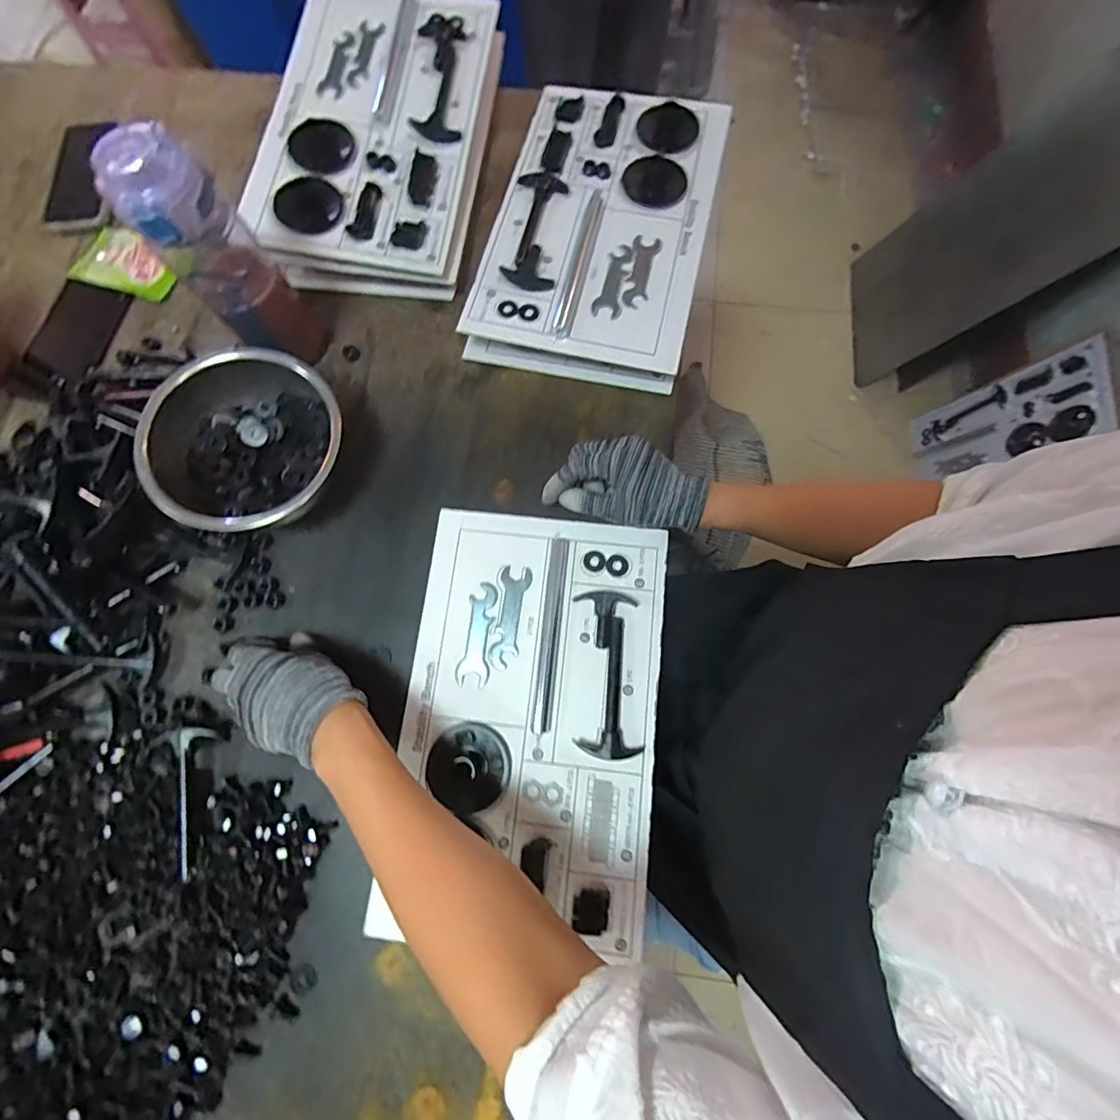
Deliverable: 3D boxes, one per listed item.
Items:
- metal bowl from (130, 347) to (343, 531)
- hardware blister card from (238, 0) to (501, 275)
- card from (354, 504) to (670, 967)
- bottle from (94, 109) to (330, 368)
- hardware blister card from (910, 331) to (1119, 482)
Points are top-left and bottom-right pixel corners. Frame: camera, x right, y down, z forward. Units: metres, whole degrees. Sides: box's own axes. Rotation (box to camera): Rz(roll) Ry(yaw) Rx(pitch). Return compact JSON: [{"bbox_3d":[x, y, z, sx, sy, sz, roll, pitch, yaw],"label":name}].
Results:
[{"bbox_3d":[-0.290,-0.109,0.475,0.168,0.084,0.168,0,76,1],"label":"metal bowl"},{"bbox_3d":[-0.210,-0.497,0.555,0.225,0.020,0.355,9,79,0],"label":"hardware blister card"},{"bbox_3d":[-0.027,0.128,0.444,0.220,0.015,0.343,6,77,3],"label":"card"},{"bbox_3d":[-0.293,-0.258,0.447,0.076,0.209,0.064,-40,78,-8],"label":"bottle"},{"bbox_3d":[0.956,-0.302,1.086,0.030,0.362,0.226,13,71,-14],"label":"hardware blister card"}]

